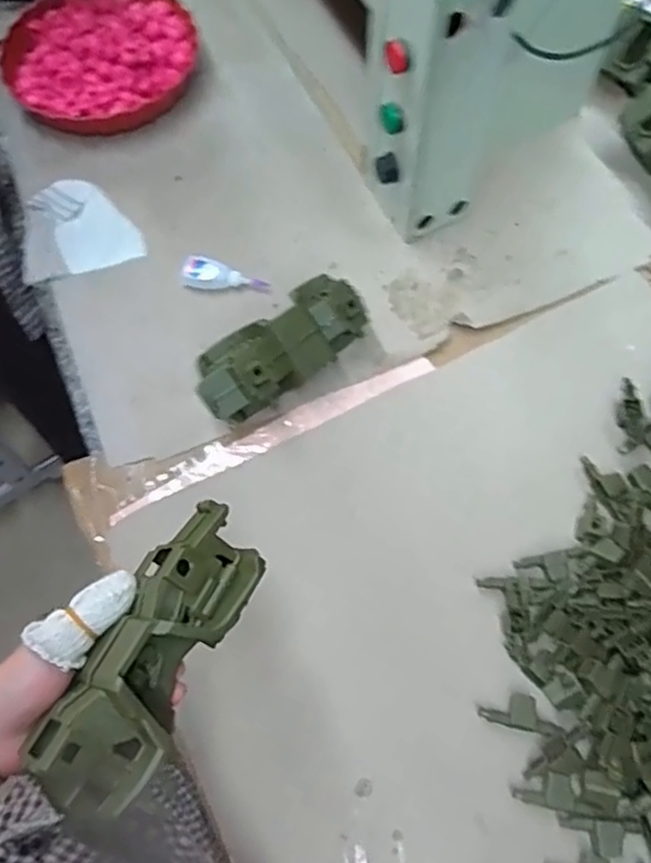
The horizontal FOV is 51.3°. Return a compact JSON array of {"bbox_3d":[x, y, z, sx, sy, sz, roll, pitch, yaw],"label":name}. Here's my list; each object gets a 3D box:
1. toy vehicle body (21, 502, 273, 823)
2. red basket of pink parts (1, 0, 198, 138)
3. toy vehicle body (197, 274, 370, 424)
[{"bbox_3d":[-0.101,0.127,0.403,0.072,0.045,0.181,22,59,10],"label":"toy vehicle body"},{"bbox_3d":[-0.292,-0.497,0.867,0.250,0.063,0.239,0,67,1],"label":"red basket of pink parts"},{"bbox_3d":[-0.047,-0.082,0.676,0.177,0.075,0.082,-38,72,-14],"label":"toy vehicle body"}]

